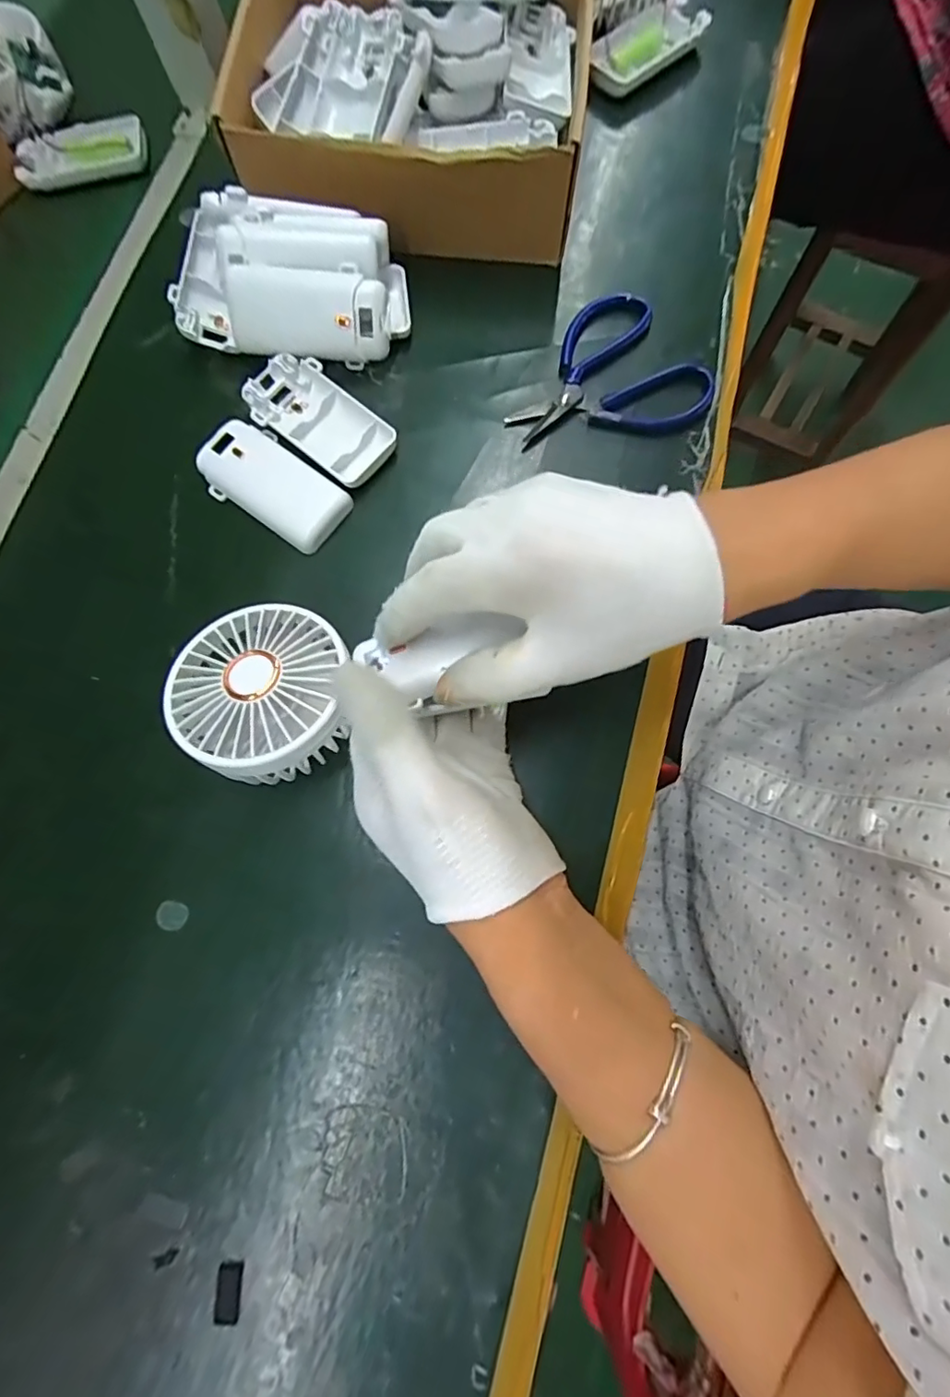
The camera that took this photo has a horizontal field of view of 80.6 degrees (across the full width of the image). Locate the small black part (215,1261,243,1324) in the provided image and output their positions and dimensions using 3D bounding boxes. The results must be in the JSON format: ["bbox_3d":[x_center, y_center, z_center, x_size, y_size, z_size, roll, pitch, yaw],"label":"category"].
[{"bbox_3d":[-0.111,0.269,0.252,0.010,0.005,0.022,-3,77,1],"label":"small black part"}]

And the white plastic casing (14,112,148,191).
[{"bbox_3d":[-0.292,-0.406,0.415,0.092,0.011,0.046,-12,77,-1],"label":"white plastic casing"}]

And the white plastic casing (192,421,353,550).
[{"bbox_3d":[-0.121,-0.129,0.334,0.090,0.014,0.046,33,80,8],"label":"white plastic casing"}]

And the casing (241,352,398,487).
[{"bbox_3d":[-0.094,-0.170,0.342,0.095,0.016,0.047,38,81,9],"label":"casing"}]

